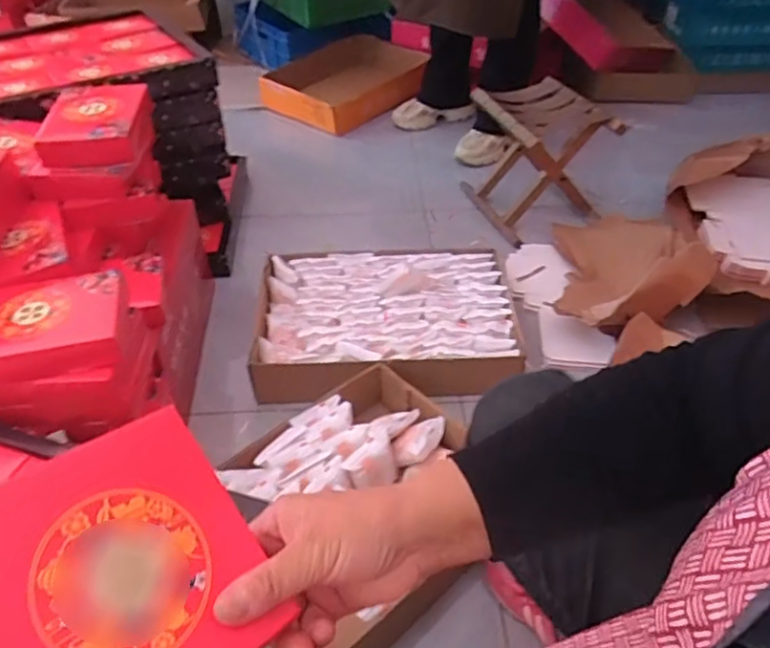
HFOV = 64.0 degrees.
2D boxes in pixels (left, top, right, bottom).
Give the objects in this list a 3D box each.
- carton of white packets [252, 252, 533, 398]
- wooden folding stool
[{"bbox_3d":[-0.002,-0.002,1.134,0.458,0.096,0.327,-3,43,-3],"label":"carton of white packets"},{"bbox_3d":[0.344,-0.370,1.401,0.246,0.263,0.257,-11,44,-11],"label":"wooden folding stool"}]

